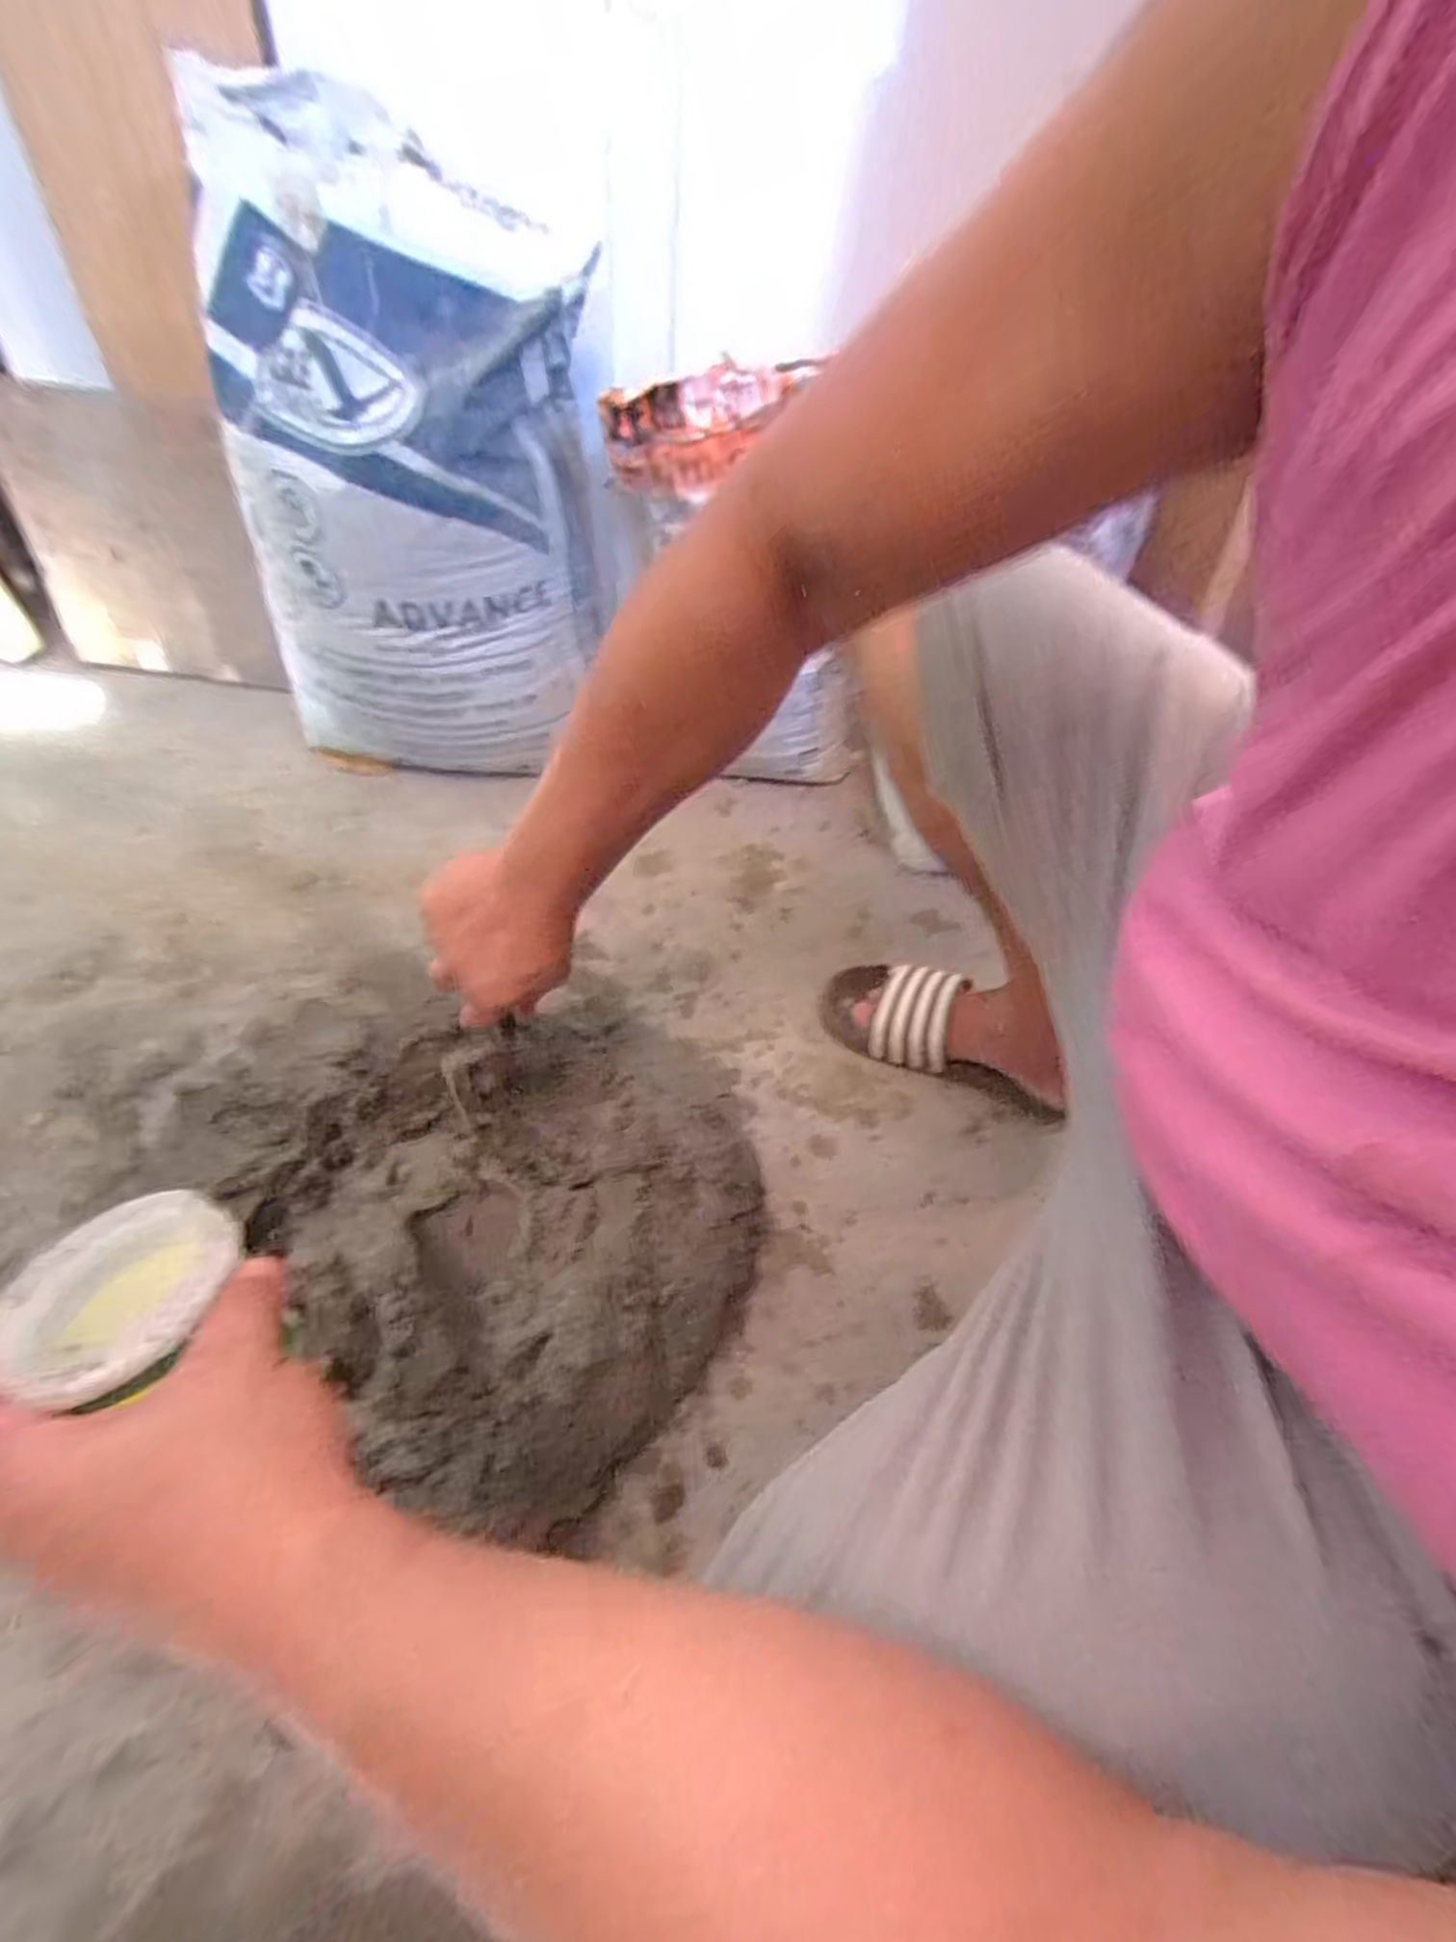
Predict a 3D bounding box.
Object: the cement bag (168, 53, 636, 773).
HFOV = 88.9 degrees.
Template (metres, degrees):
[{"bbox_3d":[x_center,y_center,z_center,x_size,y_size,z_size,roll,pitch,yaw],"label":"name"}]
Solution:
[{"bbox_3d":[-0.304,-0.473,0.770,0.340,0.513,0.266,6,53,1],"label":"cement bag"}]

